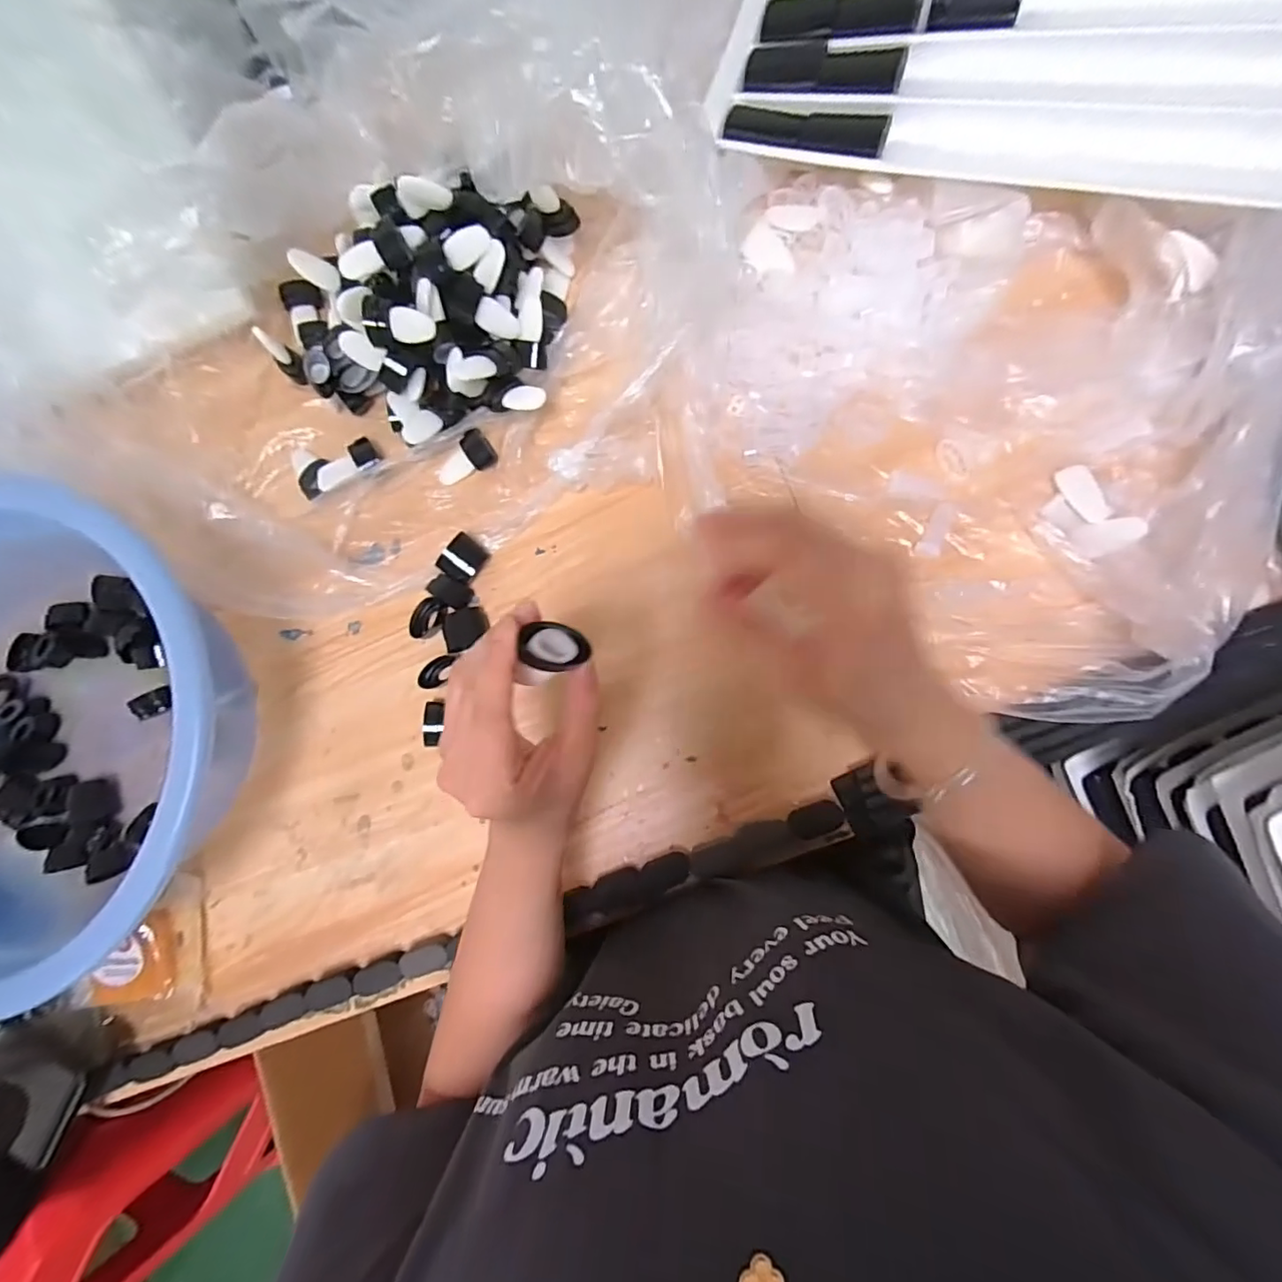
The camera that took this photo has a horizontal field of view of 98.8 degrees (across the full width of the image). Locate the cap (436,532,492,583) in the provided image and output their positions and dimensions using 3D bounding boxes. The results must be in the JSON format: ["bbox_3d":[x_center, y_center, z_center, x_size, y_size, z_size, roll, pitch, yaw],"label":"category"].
[{"bbox_3d":[-0.138,-0.064,0.424,0.026,0.023,0.034,39,90,7],"label":"cap"}]

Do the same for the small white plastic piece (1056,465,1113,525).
[{"bbox_3d":[0.309,-0.102,0.382,0.021,0.004,0.045,-20,71,5],"label":"small white plastic piece"}]

